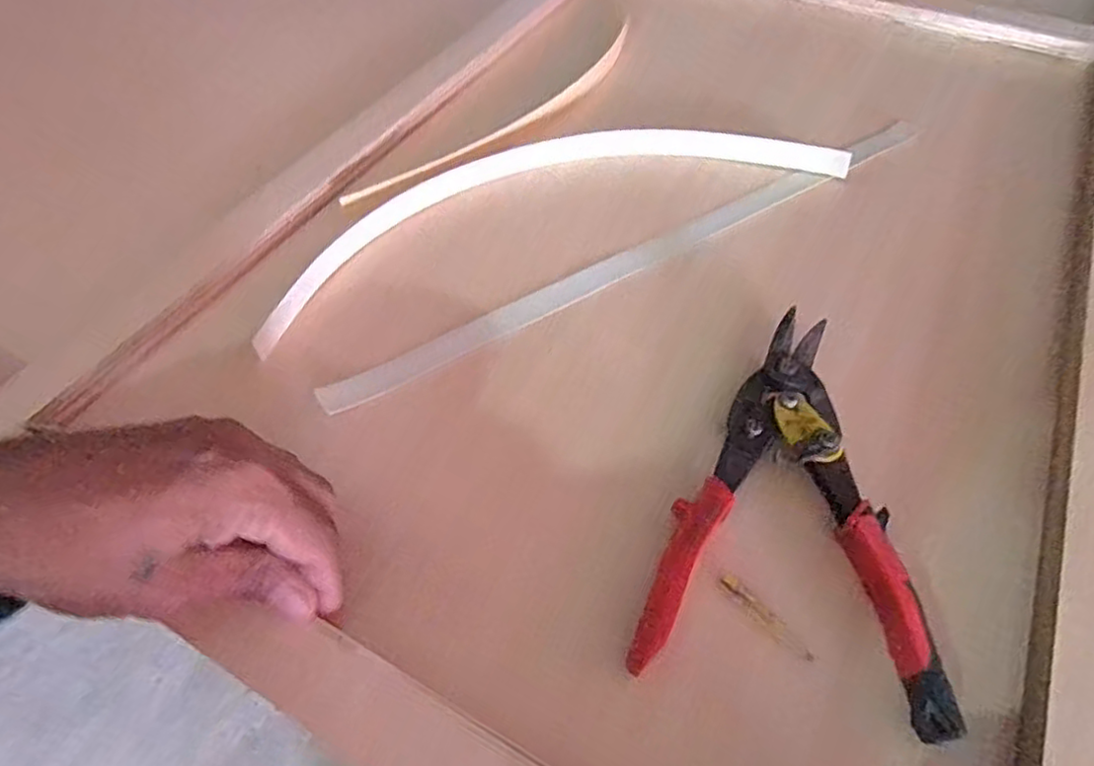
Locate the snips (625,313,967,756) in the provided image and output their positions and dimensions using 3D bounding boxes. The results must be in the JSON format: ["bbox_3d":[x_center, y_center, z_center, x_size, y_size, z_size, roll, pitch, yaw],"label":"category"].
[{"bbox_3d":[0.131,0.053,0.344,0.134,0.026,0.218,10,54,8],"label":"snips"}]

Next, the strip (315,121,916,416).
[{"bbox_3d":[0.086,-0.100,0.472,0.518,0.006,0.025,-28,58,-18],"label":"strip"}]

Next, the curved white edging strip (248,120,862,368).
[{"bbox_3d":[0.004,-0.139,0.486,0.456,0.022,0.124,-22,56,-15],"label":"curved white edging strip"}]

